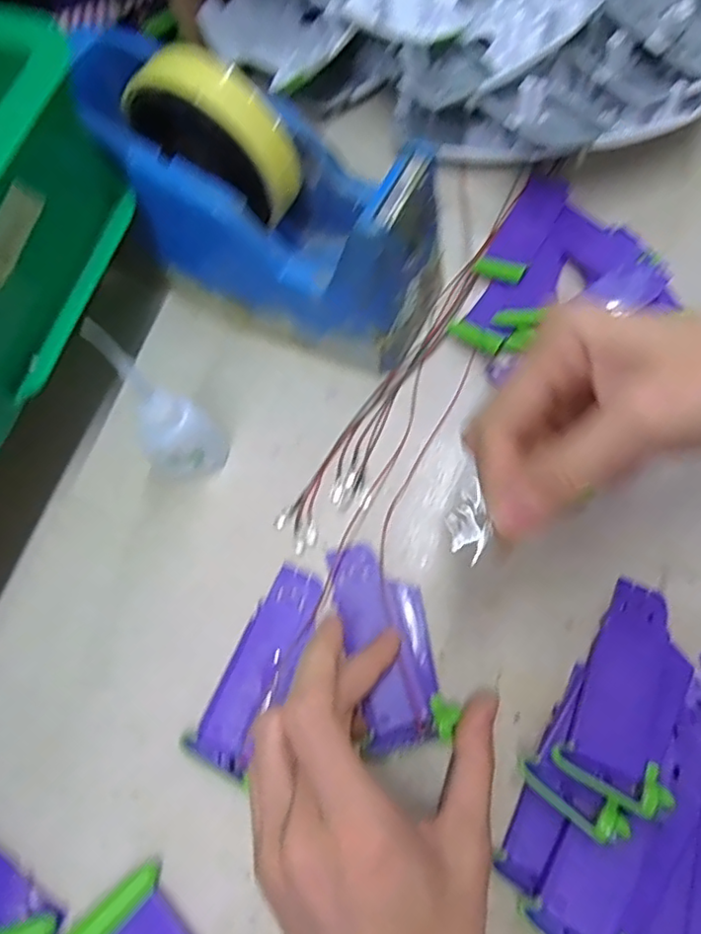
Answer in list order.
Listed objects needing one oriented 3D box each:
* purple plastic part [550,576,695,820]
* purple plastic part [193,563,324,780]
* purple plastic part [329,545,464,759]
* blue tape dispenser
[{"bbox_3d":[0.117,0.091,0.254,0.042,0.010,0.091,23,57,11],"label":"purple plastic part"},{"bbox_3d":[-0.039,0.085,0.268,0.029,0.010,0.087,20,68,15],"label":"purple plastic part"},{"bbox_3d":[0.015,0.076,0.273,0.041,0.007,0.089,-20,67,-5],"label":"purple plastic part"},{"bbox_3d":[-0.047,-0.128,0.298,0.183,0.108,0.075,23,72,11],"label":"blue tape dispenser"}]

